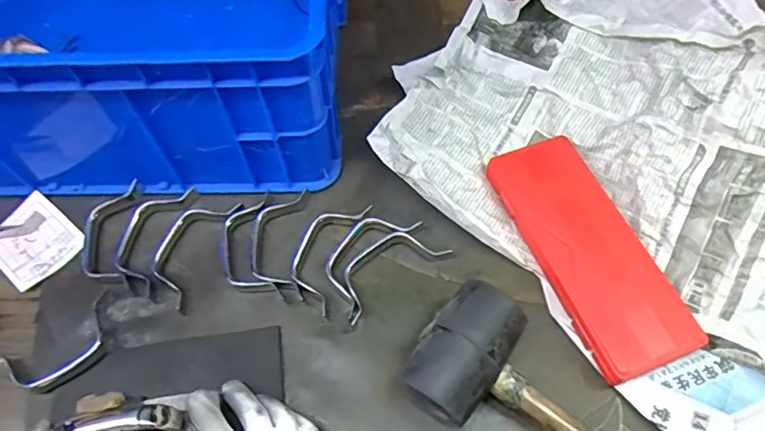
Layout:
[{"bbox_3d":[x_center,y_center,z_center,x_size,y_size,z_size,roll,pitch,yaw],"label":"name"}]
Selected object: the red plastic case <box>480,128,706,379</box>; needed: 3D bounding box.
[{"bbox_3d":[0.201,0.030,0.541,0.098,0.038,0.253,-19,62,-10],"label":"red plastic case"}]

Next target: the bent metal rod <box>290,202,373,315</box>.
[{"bbox_3d":[-0.058,0.035,0.547,0.052,0.012,0.118,18,62,10],"label":"bent metal rod"}]

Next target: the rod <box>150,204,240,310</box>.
[{"bbox_3d":[-0.196,0.031,0.554,0.055,0.013,0.117,21,62,12],"label":"rod"}]

